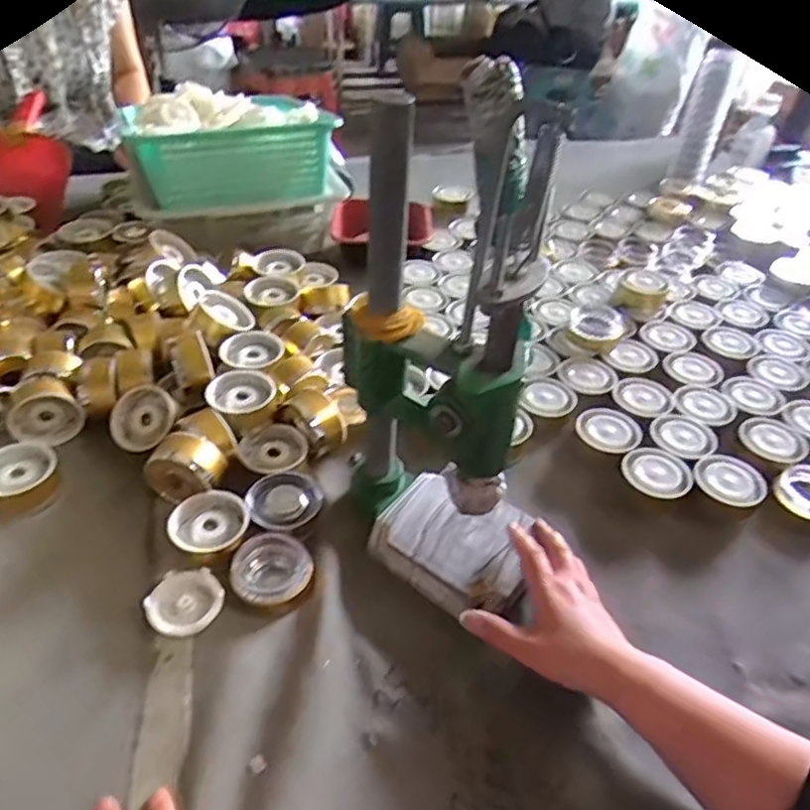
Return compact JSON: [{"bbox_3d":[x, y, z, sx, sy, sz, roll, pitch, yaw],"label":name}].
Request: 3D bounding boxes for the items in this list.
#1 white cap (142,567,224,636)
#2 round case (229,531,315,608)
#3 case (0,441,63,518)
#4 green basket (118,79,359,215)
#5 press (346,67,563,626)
[{"bbox_3d":[-0.183,0.167,0.549,0.059,0.020,0.059,2,40,-2],"label":"white cap"},{"bbox_3d":[-0.115,0.142,0.566,0.058,0.028,0.066,34,48,30],"label":"round case"},{"bbox_3d":[-0.371,0.072,0.632,0.071,0.032,0.073,-24,48,-29],"label":"case"},{"bbox_3d":[-0.242,-0.369,0.953,0.269,0.131,0.194,-4,41,-9],"label":"green basket"},{"bbox_3d":[0.040,-0.039,0.519,0.176,0.401,0.113,27,41,32],"label":"press"}]

